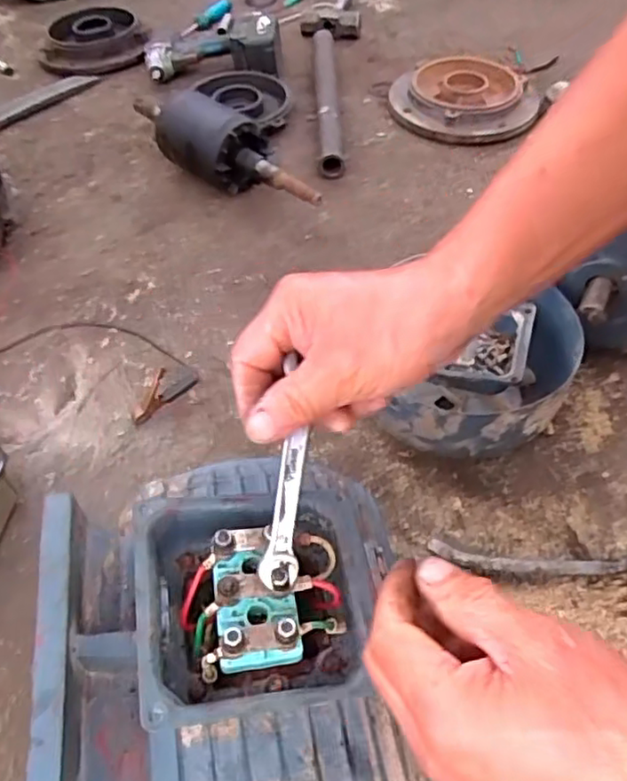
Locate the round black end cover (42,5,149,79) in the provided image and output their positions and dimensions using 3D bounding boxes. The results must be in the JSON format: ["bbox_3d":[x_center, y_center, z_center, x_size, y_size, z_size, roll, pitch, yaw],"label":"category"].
[{"bbox_3d":[-0.431,-0.684,1.234,0.207,0.057,0.180,-13,52,-8],"label":"round black end cover"}]

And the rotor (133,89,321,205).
[{"bbox_3d":[-0.143,-0.357,0.935,0.379,0.106,0.095,35,60,26],"label":"rotor"}]

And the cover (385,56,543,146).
[{"bbox_3d":[0.244,-0.477,1.040,0.213,0.054,0.210,-1,51,2],"label":"cover"}]

